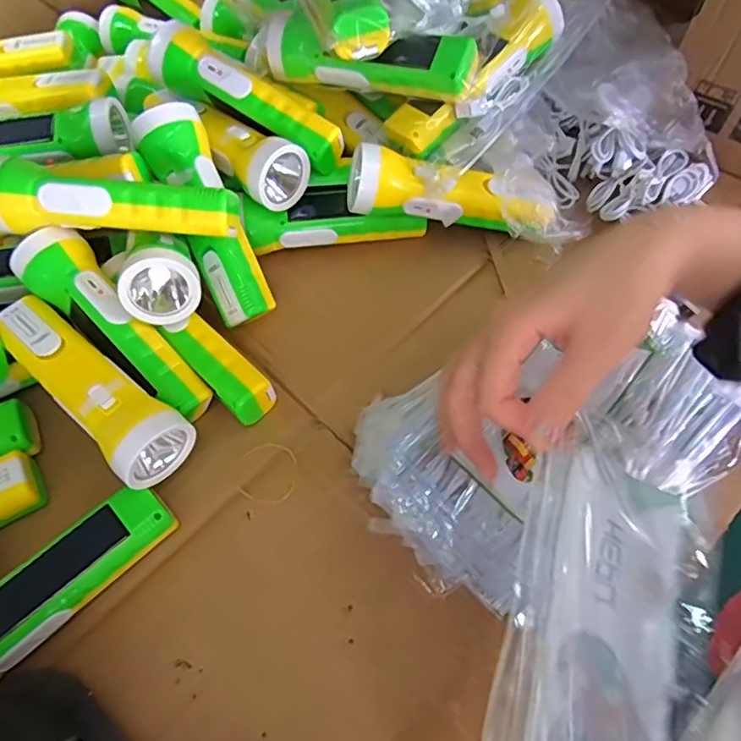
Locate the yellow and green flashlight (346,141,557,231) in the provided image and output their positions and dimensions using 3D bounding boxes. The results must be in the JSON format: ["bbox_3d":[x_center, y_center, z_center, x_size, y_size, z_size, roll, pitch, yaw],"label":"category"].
[{"bbox_3d":[0.066,-0.139,0.440,0.163,0.044,0.050,7,63,-9],"label":"yellow and green flashlight"}]

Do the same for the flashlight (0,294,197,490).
[{"bbox_3d":[-0.191,0.012,0.381,0.164,0.048,0.049,39,66,13],"label":"flashlight"}]

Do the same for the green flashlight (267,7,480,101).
[{"bbox_3d":[-0.002,-0.249,0.434,0.172,0.045,0.044,20,65,13],"label":"green flashlight"}]

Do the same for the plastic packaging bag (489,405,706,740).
[{"bbox_3d":[0.107,0.125,0.238,0.101,0.012,0.213,26,58,-9],"label":"plastic packaging bag"}]

